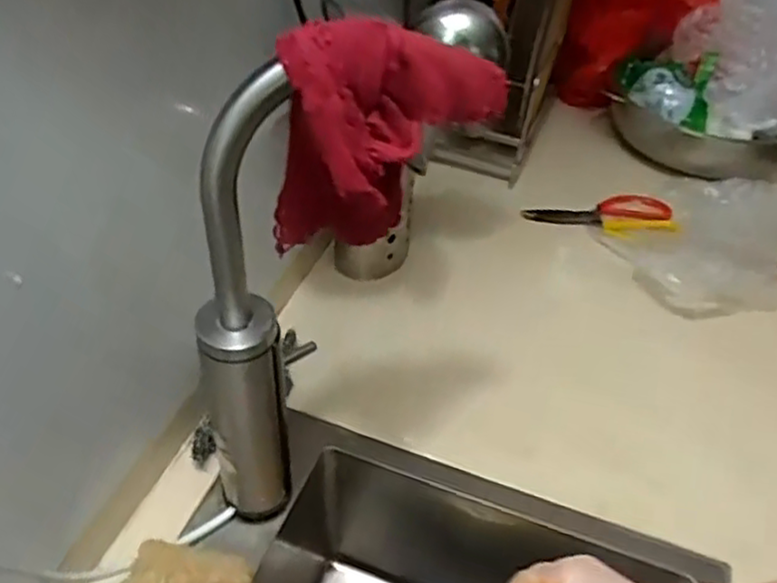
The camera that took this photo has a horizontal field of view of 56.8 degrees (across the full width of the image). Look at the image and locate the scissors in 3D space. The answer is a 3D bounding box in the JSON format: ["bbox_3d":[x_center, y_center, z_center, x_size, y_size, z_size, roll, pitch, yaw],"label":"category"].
[{"bbox_3d":[0.287,-0.112,0.976,0.196,0.020,0.097,8,45,13],"label":"scissors"}]

